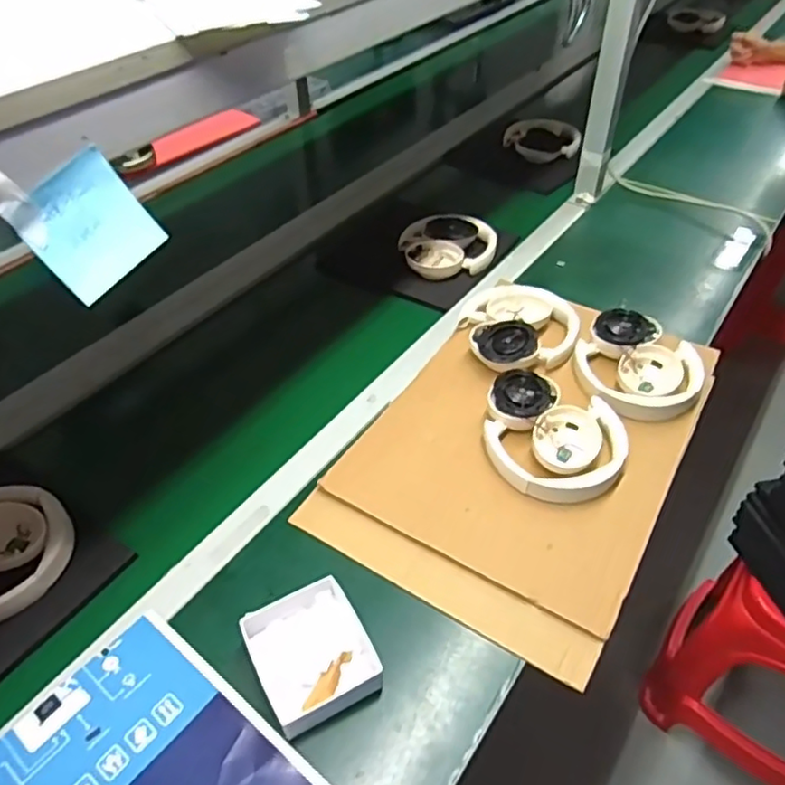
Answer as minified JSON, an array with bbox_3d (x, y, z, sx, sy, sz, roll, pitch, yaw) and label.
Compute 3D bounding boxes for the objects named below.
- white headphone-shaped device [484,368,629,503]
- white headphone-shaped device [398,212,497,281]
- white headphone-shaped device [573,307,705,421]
[{"bbox_3d":[0.188,0.047,0.740,0.155,0.036,0.166,4,45,6],"label":"white headphone-shaped device"},{"bbox_3d":[0.095,-0.244,1.065,0.154,0.055,0.137,-4,45,-2],"label":"white headphone-shaped device"},{"bbox_3d":[0.321,-0.041,0.834,0.150,0.037,0.174,-3,45,-1],"label":"white headphone-shaped device"}]

